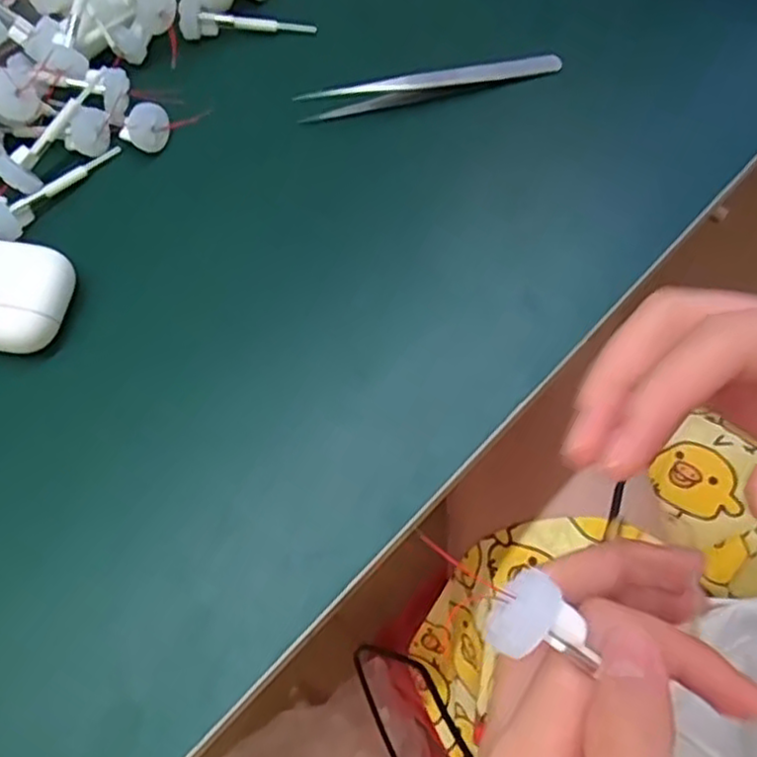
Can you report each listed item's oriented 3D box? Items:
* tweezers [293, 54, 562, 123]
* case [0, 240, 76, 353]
[{"bbox_3d":[0.026,-0.140,0.327,0.127,0.012,0.011,-14,68,-4],"label":"tweezers"},{"bbox_3d":[-0.157,-0.036,0.281,0.054,0.016,0.046,6,68,4],"label":"case"}]

